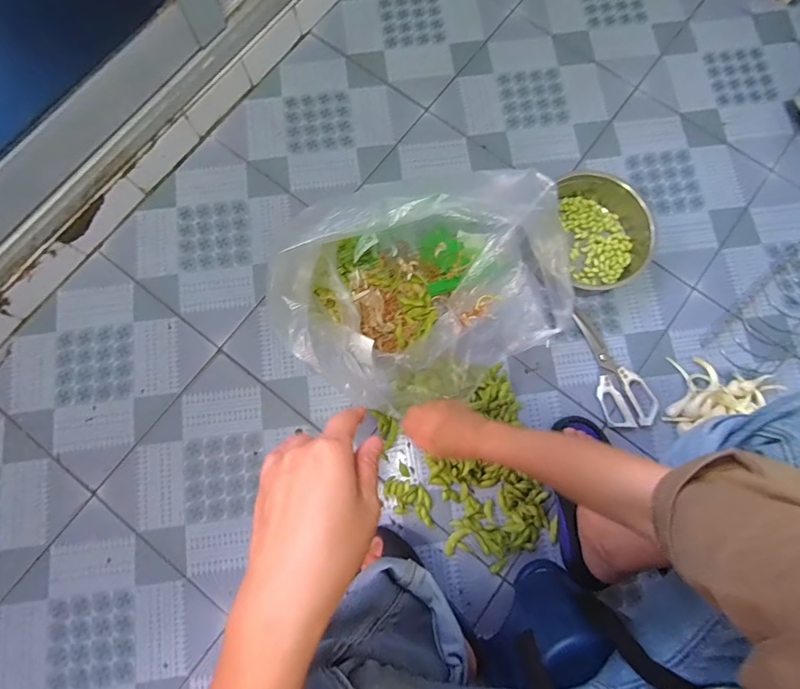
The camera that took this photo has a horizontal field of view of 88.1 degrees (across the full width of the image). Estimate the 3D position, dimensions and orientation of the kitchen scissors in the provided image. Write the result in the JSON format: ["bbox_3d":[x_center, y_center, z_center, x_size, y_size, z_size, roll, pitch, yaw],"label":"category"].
[{"bbox_3d":[0.365,0.039,0.707,0.089,0.012,0.208,-18,80,-4],"label":"kitchen scissors"}]

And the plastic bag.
[{"bbox_3d":[0.045,-0.081,0.629,0.409,0.208,0.296,-28,81,-6],"label":"plastic bag"}]

